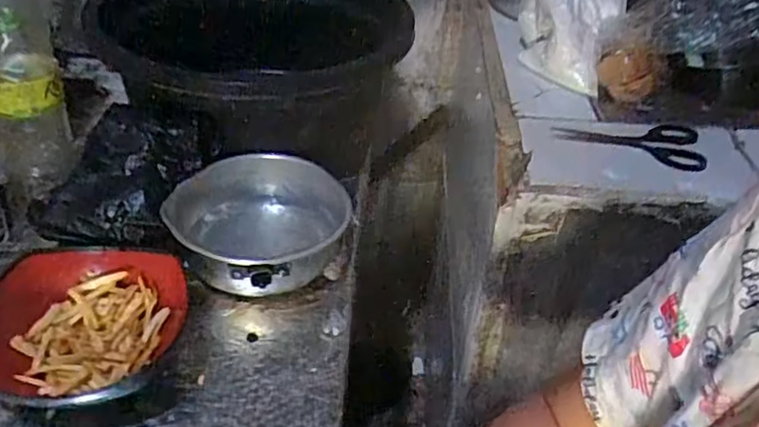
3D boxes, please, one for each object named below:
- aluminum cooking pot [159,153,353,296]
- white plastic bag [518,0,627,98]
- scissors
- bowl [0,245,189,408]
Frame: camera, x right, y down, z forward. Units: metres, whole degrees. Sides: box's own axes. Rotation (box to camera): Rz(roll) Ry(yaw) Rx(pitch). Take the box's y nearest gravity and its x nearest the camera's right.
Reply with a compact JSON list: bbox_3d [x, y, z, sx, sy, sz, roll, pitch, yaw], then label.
[{"bbox_3d":[-0.135,0.018,0.721,0.180,0.086,0.187,3,38,-3],"label":"aluminum cooking pot"},{"bbox_3d":[0.232,-0.259,0.773,0.123,0.149,0.152,14,39,11],"label":"white plastic bag"},{"bbox_3d":[0.262,-0.075,0.666,0.148,0.017,0.063,5,38,0],"label":"scissors"},{"bbox_3d":[-0.283,0.106,0.597,0.162,0.072,0.181,17,40,15],"label":"bowl"}]

